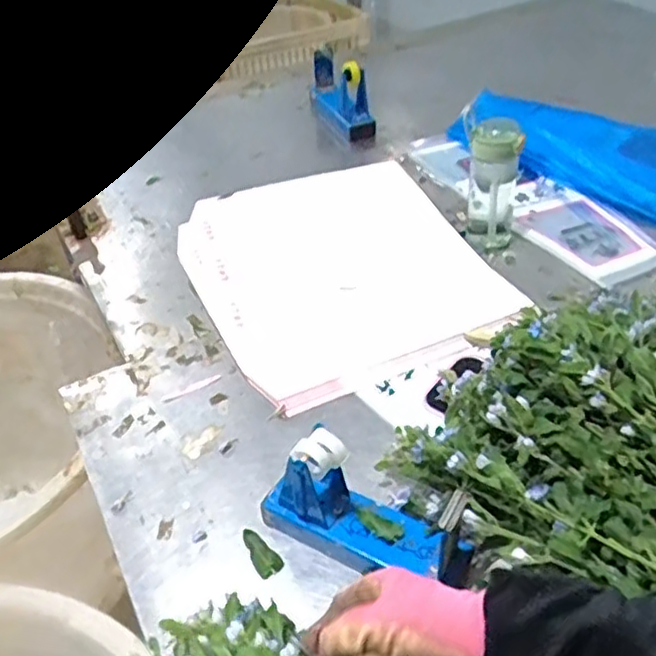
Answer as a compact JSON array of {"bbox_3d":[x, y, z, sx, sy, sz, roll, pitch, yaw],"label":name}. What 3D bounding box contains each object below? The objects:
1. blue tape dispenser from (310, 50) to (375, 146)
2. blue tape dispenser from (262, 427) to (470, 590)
[{"bbox_3d":[0.020,-0.449,1.262,0.063,0.124,0.196,-19,44,-17],"label":"blue tape dispenser"},{"bbox_3d":[0.033,0.166,0.608,0.197,0.111,0.061,18,46,23],"label":"blue tape dispenser"}]

